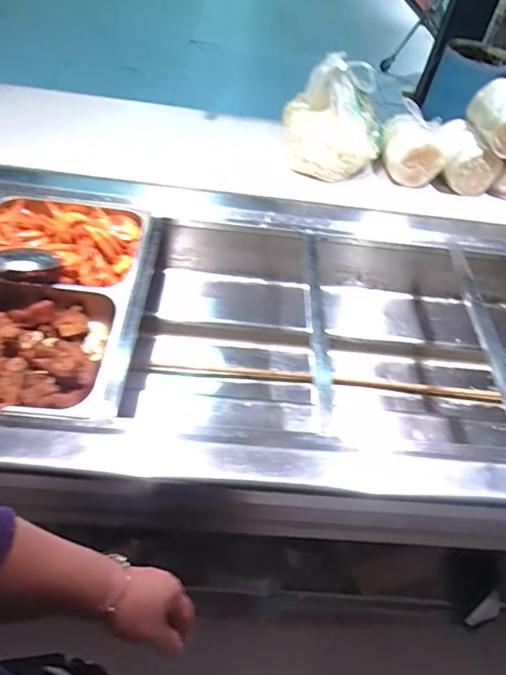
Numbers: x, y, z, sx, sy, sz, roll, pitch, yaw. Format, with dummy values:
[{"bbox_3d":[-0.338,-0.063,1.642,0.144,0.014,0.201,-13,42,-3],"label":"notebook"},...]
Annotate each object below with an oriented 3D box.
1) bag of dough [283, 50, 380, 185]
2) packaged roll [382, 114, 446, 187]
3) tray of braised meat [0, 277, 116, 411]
[{"bbox_3d":[0.198,-0.541,1.167,0.250,0.203,0.221,18,49,6],"label":"bag of dough"},{"bbox_3d":[0.401,-0.476,1.201,0.164,0.107,0.153,5,49,-6],"label":"packaged roll"},{"bbox_3d":[-0.372,0.017,0.760,0.279,0.101,0.240,-1,50,-10],"label":"tray of braised meat"}]

